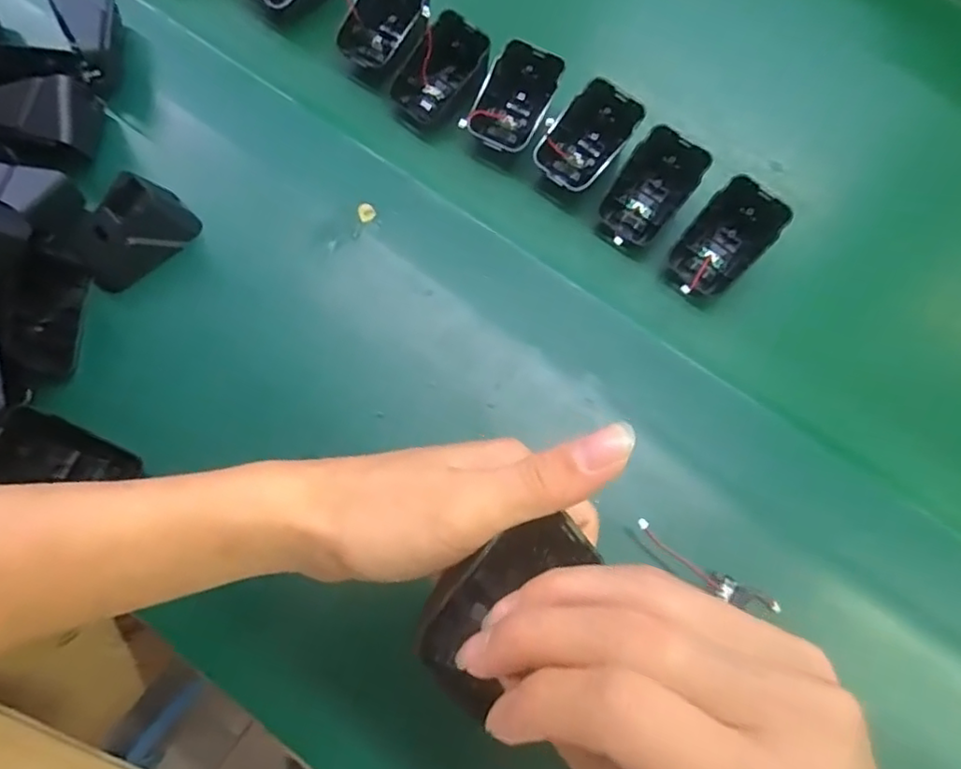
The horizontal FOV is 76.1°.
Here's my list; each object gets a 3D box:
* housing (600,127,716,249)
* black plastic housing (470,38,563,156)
[{"bbox_3d":[0.109,-0.124,0.392,0.043,0.016,0.070,37,110,7],"label":"housing"},{"bbox_3d":[0.024,-0.185,0.407,0.050,0.039,0.062,21,74,6],"label":"black plastic housing"}]

